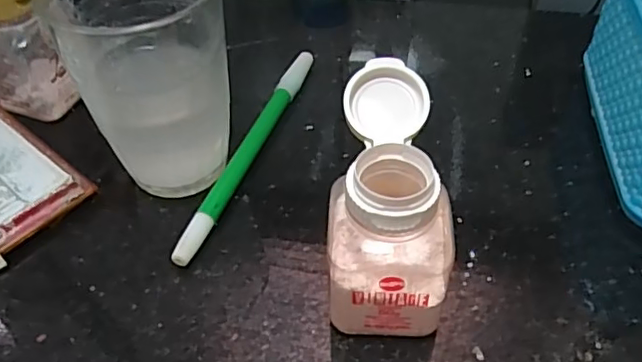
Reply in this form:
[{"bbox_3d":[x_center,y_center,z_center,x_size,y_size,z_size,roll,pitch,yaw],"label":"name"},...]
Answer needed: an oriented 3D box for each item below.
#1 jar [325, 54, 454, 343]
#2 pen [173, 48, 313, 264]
[{"bbox_3d":[0.025,0.010,0.207,0.041,0.076,0.065,2,47,2],"label":"jar"},{"bbox_3d":[-0.032,-0.017,0.279,0.010,0.011,0.143,14,48,13],"label":"pen"}]

